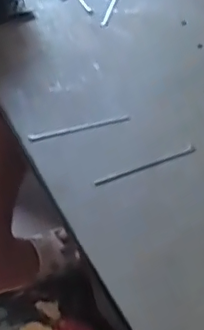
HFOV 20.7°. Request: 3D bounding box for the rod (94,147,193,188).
[{"bbox_3d":[0.045,0.000,0.559,0.113,0.004,0.007,-22,47,-16],"label":"rod"}]

